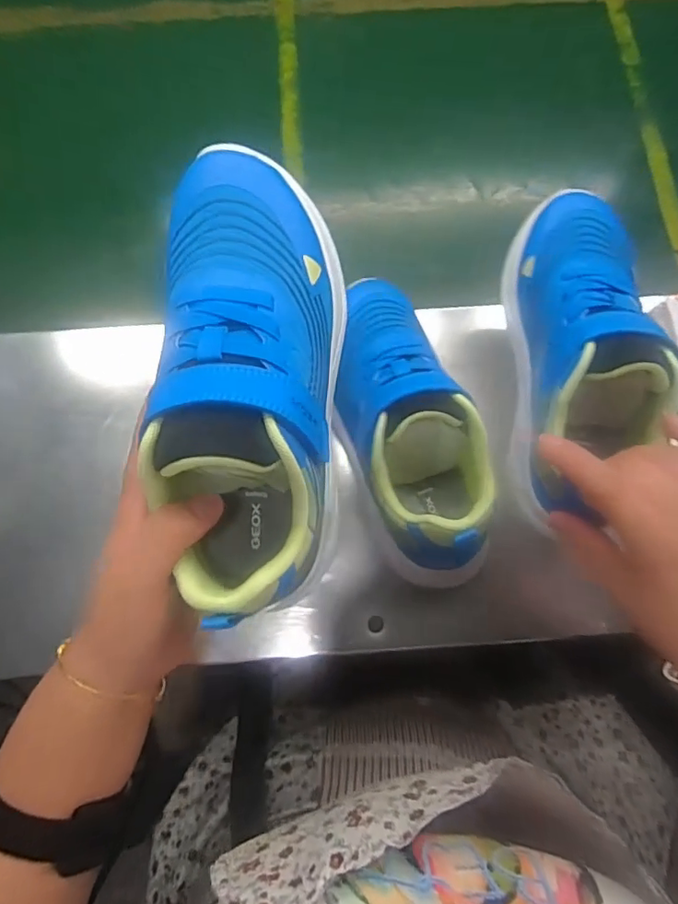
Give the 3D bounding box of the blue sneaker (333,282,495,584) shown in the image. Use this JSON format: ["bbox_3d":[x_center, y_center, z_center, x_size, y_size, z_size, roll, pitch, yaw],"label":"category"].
[{"bbox_3d":[0.044,-0.020,0.380,0.076,0.107,0.226,-14,74,-6],"label":"blue sneaker"}]

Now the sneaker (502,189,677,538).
[{"bbox_3d":[0.152,-0.065,0.339,0.075,0.087,0.216,3,76,-1],"label":"sneaker"}]

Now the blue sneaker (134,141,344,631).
[{"bbox_3d":[-0.039,-0.036,0.258,0.079,0.075,0.208,-1,84,-2],"label":"blue sneaker"}]

